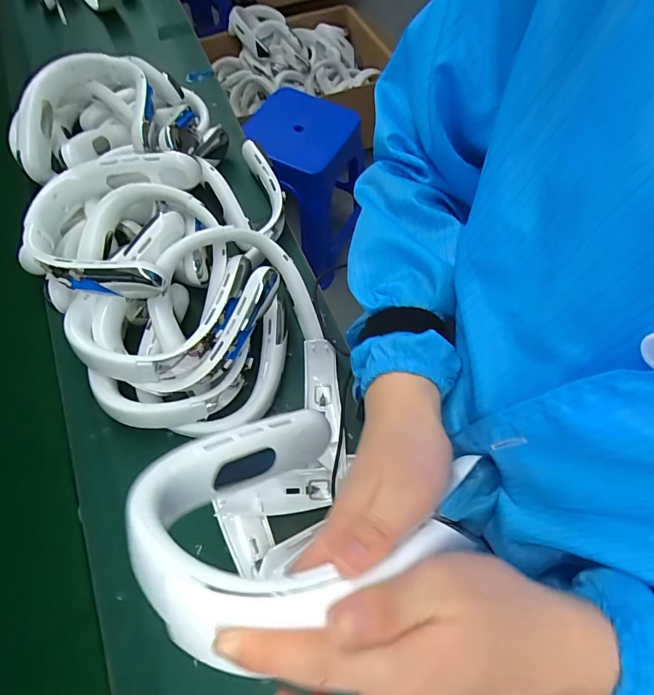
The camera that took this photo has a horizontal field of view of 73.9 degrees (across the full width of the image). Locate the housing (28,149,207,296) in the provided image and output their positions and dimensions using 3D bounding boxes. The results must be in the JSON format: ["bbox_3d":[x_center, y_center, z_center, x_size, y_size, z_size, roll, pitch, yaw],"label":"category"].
[{"bbox_3d":[-0.273,-0.159,0.545,0.207,0.067,0.217,0,63,-1],"label":"housing"}]

